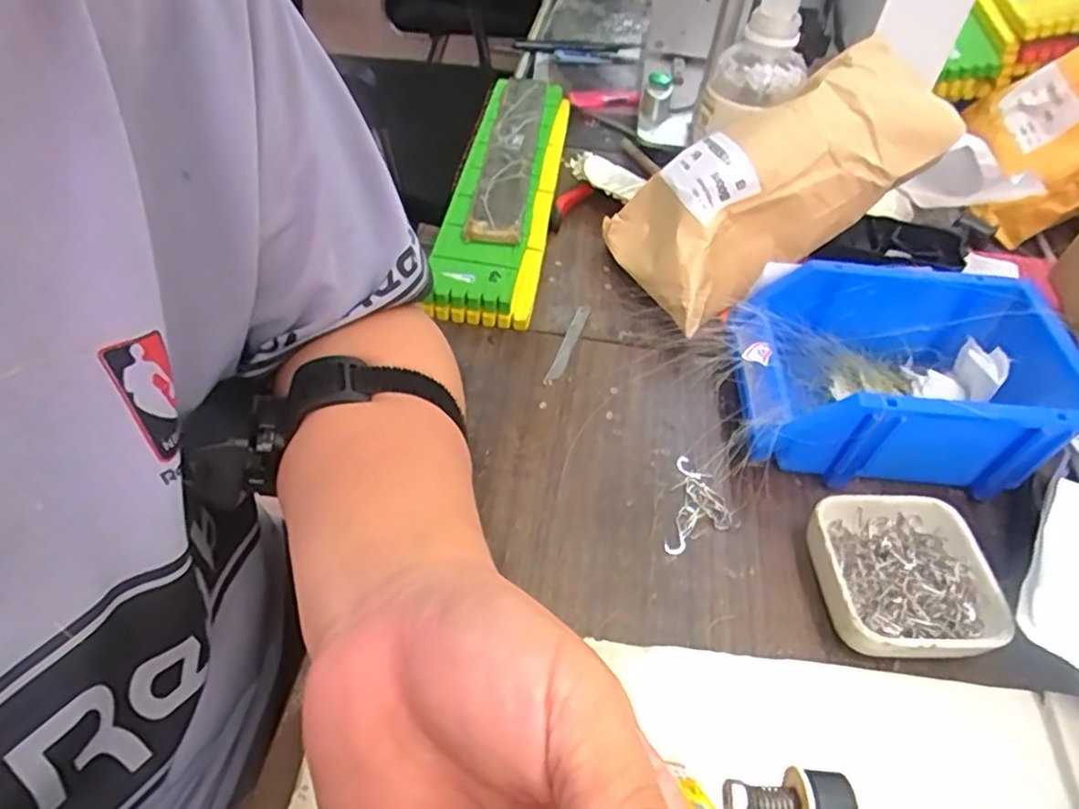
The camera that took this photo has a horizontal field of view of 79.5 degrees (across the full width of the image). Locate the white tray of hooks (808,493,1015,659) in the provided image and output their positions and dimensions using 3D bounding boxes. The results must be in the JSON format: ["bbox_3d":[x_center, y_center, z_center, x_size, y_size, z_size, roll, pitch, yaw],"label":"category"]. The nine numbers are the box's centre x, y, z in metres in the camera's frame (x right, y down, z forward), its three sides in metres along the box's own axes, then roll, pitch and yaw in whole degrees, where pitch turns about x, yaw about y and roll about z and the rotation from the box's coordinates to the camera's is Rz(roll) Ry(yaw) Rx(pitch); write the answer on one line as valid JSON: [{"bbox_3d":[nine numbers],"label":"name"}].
[{"bbox_3d":[0.186,0.091,0.336,0.085,0.031,0.086,2,49,-3],"label":"white tray of hooks"}]

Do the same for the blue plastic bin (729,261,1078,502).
[{"bbox_3d":[0.216,-0.018,0.397,0.191,0.072,0.125,5,49,-1],"label":"blue plastic bin"}]

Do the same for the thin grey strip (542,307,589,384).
[{"bbox_3d":[0.020,-0.042,0.454,0.010,0.004,0.079,19,53,7],"label":"thin grey strip"}]

